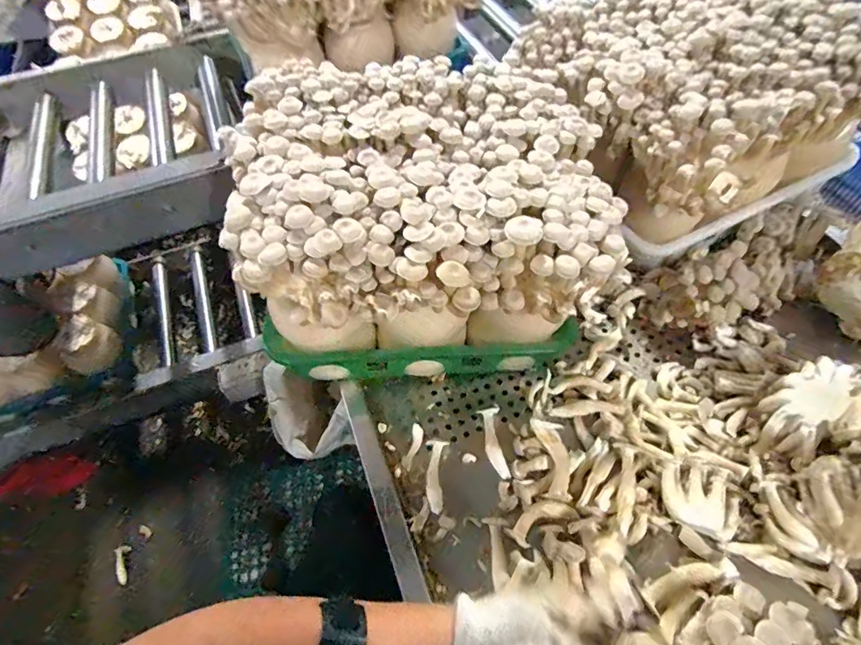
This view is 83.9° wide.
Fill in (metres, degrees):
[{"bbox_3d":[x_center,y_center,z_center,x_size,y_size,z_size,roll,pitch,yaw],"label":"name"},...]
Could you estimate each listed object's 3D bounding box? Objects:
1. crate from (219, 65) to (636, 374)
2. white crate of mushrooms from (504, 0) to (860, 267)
[{"bbox_3d":[-0.007,-0.155,0.709,0.466,0.290,0.445,-6,55,-1],"label":"crate"},{"bbox_3d":[0.435,-0.391,0.840,0.455,0.252,0.471,-25,57,-13],"label":"white crate of mushrooms"}]

